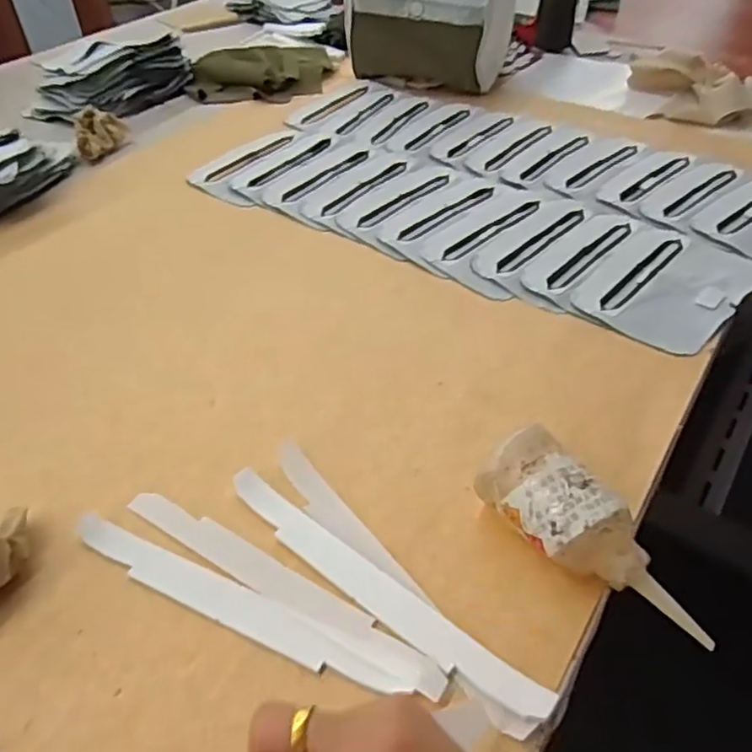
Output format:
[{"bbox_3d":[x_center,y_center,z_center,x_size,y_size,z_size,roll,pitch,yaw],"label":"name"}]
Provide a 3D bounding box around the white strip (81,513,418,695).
[{"bbox_3d":[-0.096,0.148,0.405,0.253,0.006,0.027,17,49,20],"label":"white strip"}]

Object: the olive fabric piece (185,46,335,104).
[{"bbox_3d":[-0.190,-0.506,1.024,0.240,0.048,0.123,-8,46,-6],"label":"olive fabric piece"}]

